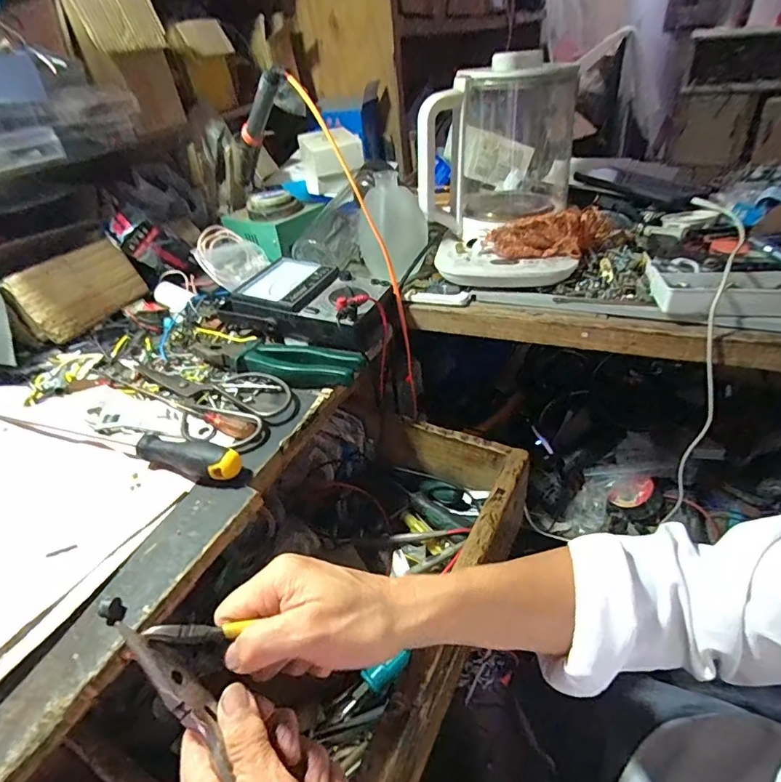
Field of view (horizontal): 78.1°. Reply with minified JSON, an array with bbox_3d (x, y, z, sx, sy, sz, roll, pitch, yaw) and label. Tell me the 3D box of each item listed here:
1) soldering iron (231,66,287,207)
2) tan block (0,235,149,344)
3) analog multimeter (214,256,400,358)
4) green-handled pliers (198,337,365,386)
[{"bbox_3d":[-0.185,-0.323,0.630,0.025,0.031,0.299,-30,6,-26],"label":"soldering iron"},{"bbox_3d":[-0.385,-0.125,0.595,0.035,0.084,0.135,6,39,40],"label":"tan block"},{"bbox_3d":[-0.090,-0.109,0.576,0.177,0.044,0.121,13,43,23],"label":"analog multimeter"},{"bbox_3d":[-0.130,-0.042,0.526,0.211,0.018,0.072,11,41,23],"label":"green-handled pliers"}]

